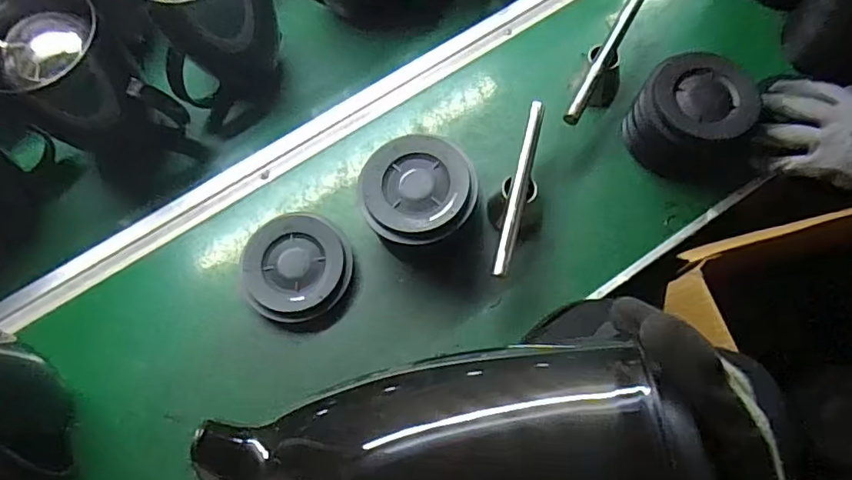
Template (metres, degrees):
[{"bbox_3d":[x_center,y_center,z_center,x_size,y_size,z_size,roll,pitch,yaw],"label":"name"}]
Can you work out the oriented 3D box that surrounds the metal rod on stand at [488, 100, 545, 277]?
[{"bbox_3d":[0.105,-0.048,0.597,0.057,0.068,0.196,18,72,8],"label":"metal rod on stand"}]

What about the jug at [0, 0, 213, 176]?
[{"bbox_3d":[-0.366,-0.156,0.593,0.149,0.183,0.129,38,75,14],"label":"jug"}]

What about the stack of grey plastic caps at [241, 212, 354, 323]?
[{"bbox_3d":[-0.144,0.025,0.600,0.114,0.029,0.127,-30,72,-9],"label":"stack of grey plastic caps"}]

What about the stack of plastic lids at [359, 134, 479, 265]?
[{"bbox_3d":[-0.007,-0.042,0.587,0.119,0.093,0.112,-20,71,-5],"label":"stack of plastic lids"}]

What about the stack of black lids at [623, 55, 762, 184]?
[{"bbox_3d":[0.301,-0.129,0.609,0.118,0.093,0.132,-21,71,-6],"label":"stack of black lids"}]

